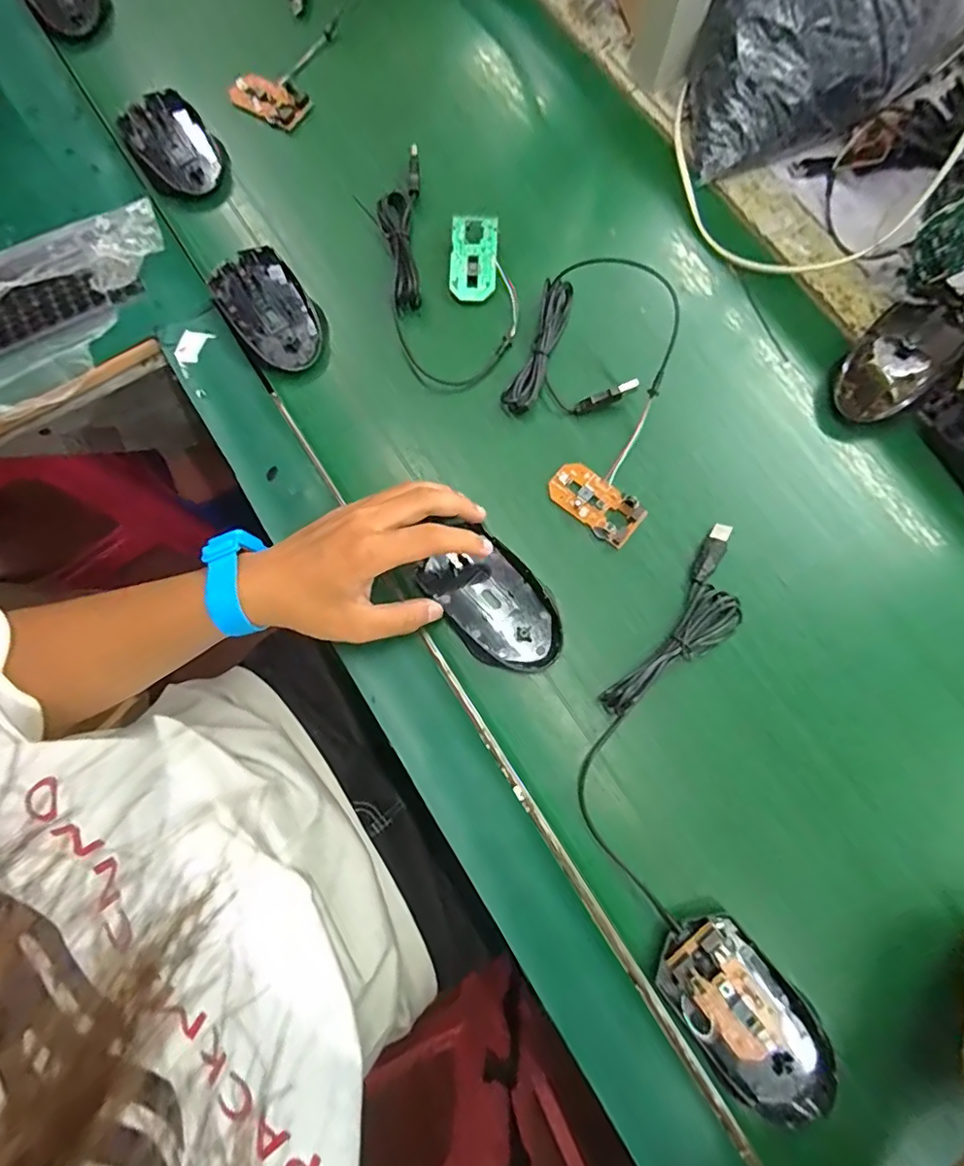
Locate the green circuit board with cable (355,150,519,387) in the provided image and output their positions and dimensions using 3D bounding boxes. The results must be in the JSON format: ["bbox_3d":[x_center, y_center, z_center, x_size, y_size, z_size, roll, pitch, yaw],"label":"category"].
[{"bbox_3d":[-0.030,-0.248,0.437,0.094,0.016,0.196,-15,76,-4],"label":"green circuit board with cable"}]

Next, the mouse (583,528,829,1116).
[{"bbox_3d":[0.126,0.133,0.346,0.120,0.022,0.335,-6,76,-2],"label":"mouse"}]

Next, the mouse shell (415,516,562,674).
[{"bbox_3d":[0.008,0.014,0.375,0.061,0.022,0.104,-38,79,-9],"label":"mouse shell"}]

